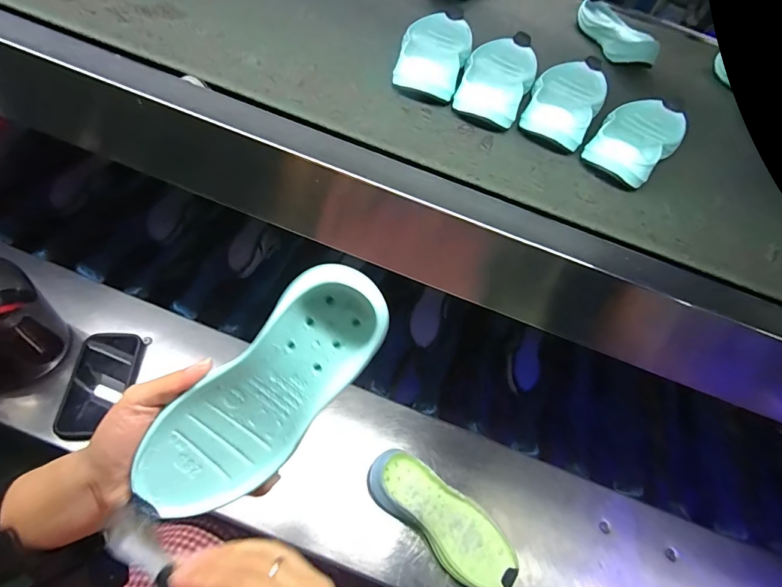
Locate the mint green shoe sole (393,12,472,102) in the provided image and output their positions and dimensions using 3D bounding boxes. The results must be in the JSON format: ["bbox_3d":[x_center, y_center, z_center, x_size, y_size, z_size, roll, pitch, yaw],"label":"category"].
[{"bbox_3d":[0.051,-0.282,0.476,0.075,0.036,0.173,13,50,6],"label":"mint green shoe sole"}]

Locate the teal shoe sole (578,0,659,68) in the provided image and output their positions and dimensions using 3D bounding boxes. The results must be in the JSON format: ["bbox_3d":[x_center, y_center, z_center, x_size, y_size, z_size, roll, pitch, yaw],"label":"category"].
[{"bbox_3d":[0.356,-0.420,0.658,0.067,0.047,0.181,-1,50,-6],"label":"teal shoe sole"}]

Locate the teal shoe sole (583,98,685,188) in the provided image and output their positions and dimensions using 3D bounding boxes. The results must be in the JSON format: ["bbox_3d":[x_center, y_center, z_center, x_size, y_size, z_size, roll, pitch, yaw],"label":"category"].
[{"bbox_3d":[0.278,-0.178,0.453,0.078,0.036,0.182,33,55,21],"label":"teal shoe sole"}]

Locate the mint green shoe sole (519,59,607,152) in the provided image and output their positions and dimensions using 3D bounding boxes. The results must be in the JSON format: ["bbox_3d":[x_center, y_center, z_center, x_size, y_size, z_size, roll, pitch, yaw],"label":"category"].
[{"bbox_3d":[0.203,-0.226,0.469,0.076,0.038,0.192,26,53,16],"label":"mint green shoe sole"}]

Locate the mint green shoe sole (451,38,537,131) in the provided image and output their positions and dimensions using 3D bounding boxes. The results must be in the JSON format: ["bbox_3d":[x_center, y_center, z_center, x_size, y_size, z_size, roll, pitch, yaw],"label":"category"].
[{"bbox_3d":[0.124,-0.252,0.474,0.076,0.035,0.182,20,51,12],"label":"mint green shoe sole"}]

